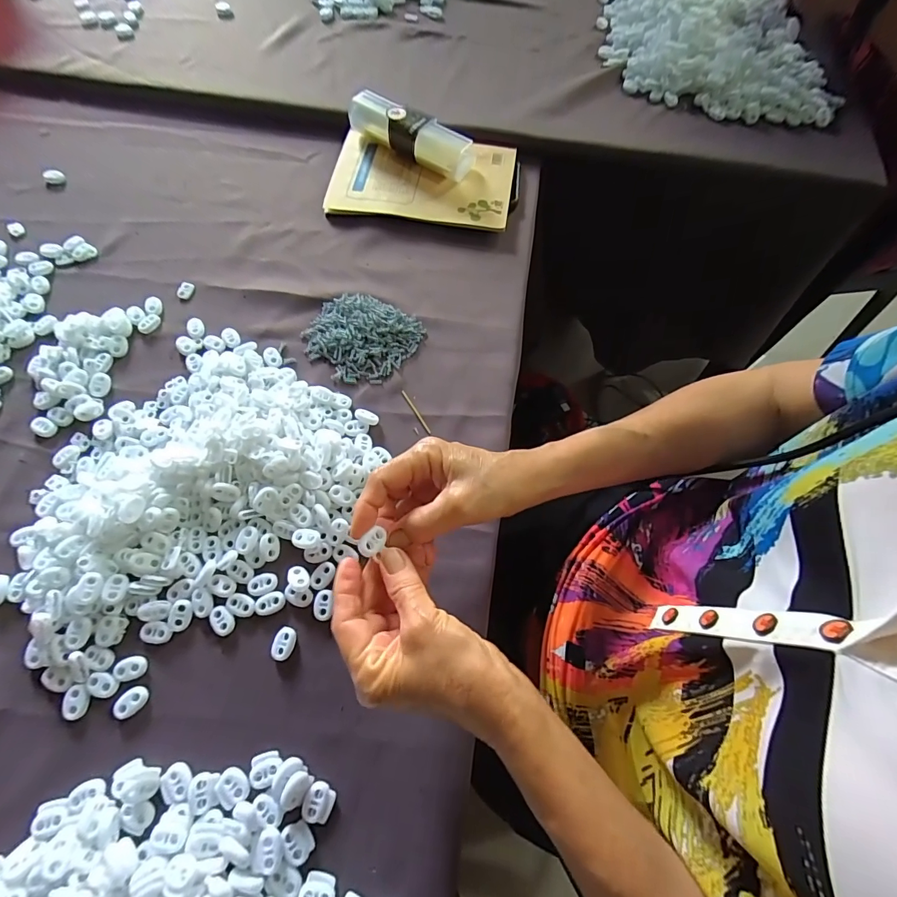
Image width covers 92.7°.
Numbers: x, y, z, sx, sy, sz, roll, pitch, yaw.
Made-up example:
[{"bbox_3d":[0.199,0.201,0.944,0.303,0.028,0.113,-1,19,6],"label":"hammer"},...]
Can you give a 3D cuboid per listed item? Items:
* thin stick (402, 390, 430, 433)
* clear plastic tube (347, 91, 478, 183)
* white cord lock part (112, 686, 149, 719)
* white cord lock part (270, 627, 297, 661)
[{"bbox_3d":[-0.030,-0.035,0.396,0.004,0.004,0.050,-29,71,-12],"label":"thin stick"},{"bbox_3d":[-0.044,-0.365,0.495,0.158,0.039,0.044,33,71,11],"label":"clear plastic tube"},{"bbox_3d":[-0.225,0.179,0.302,0.023,0.004,0.016,-36,73,-14],"label":"white cord lock part"},{"bbox_3d":[-0.123,0.146,0.320,0.016,0.004,0.022,14,68,4],"label":"white cord lock part"}]

